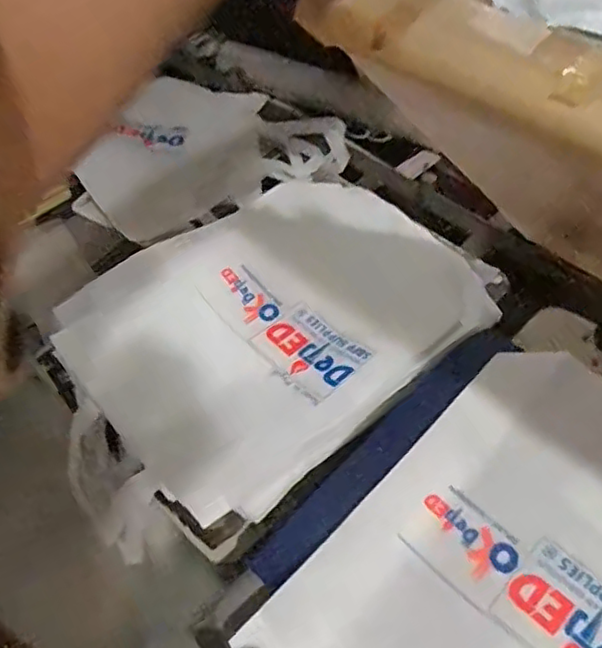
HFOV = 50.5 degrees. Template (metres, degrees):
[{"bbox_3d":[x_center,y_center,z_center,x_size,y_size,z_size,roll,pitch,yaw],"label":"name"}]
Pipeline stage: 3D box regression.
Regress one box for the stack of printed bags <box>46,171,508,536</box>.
[{"bbox_3d":[-0.020,-0.014,0.762,0.456,0.061,0.328,-35,59,-22],"label":"stack of printed bags"}]

